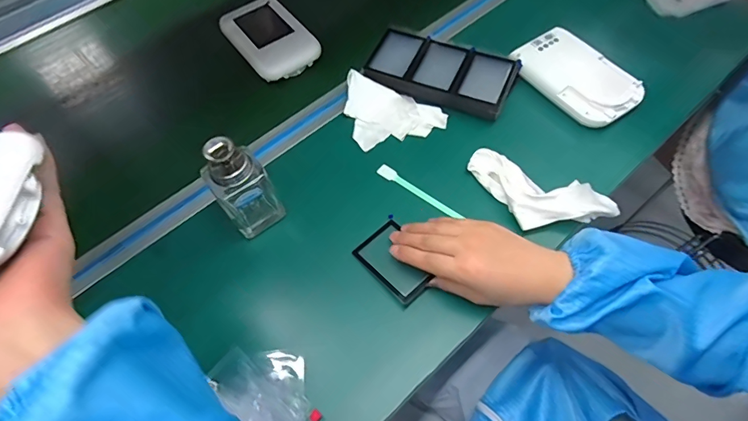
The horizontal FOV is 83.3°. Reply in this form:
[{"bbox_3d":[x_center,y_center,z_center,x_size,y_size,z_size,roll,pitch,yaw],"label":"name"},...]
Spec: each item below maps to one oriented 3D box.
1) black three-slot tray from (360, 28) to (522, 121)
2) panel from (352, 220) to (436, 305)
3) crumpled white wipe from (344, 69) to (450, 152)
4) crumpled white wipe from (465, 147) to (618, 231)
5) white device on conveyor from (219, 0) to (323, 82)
[{"bbox_3d":[0.086,-0.177,0.543,0.178,0.027,0.092,21,64,12],"label":"black three-slot tray"},{"bbox_3d":[0.024,0.051,0.432,0.055,0.013,0.080,-42,60,-11],"label":"panel"},{"bbox_3d":[0.018,-0.117,0.521,0.132,0.021,0.087,20,64,12],"label":"crumpled white wipe"},{"bbox_3d":[0.177,-0.018,0.446,0.157,0.034,0.073,19,64,11],"label":"crumpled white wipe"},{"bbox_3d":[-0.149,-0.247,0.598,0.093,0.025,0.149,-34,66,-16],"label":"white device on conveyor"}]

